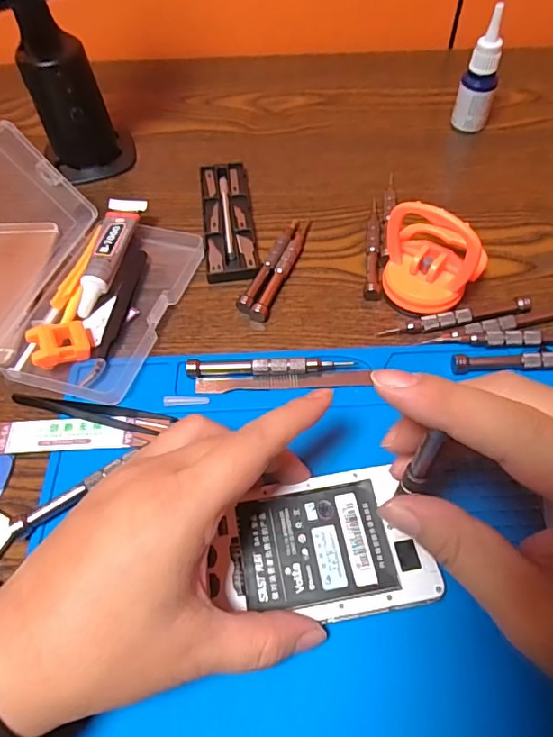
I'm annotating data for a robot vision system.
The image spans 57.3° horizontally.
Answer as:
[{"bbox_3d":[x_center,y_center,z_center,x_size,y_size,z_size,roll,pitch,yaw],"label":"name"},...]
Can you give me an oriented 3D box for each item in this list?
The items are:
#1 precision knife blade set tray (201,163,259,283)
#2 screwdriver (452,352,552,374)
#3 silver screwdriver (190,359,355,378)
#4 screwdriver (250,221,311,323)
[{"bbox_3d":[-0.038,-0.117,0.398,0.038,0.011,0.126,-7,56,-2],"label":"precision knife blade set tray"},{"bbox_3d":[0.162,-0.005,0.312,0.107,0.013,0.013,-2,56,1],"label":"screwdriver"},{"bbox_3d":[-0.004,0.001,0.315,0.101,0.013,0.009,0,56,3],"label":"silver screwdriver"},{"bbox_3d":[0.006,-0.075,0.369,0.011,0.010,0.105,17,58,14],"label":"screwdriver"}]

